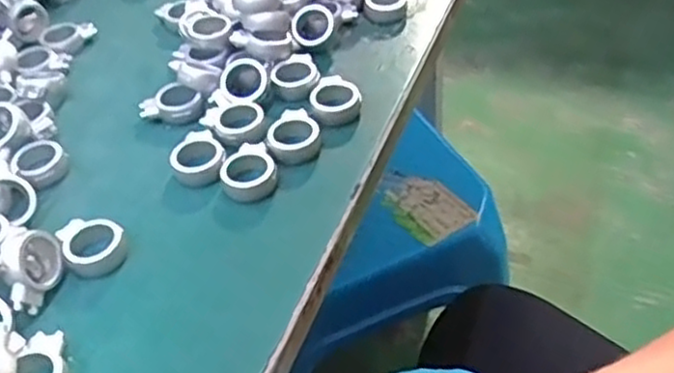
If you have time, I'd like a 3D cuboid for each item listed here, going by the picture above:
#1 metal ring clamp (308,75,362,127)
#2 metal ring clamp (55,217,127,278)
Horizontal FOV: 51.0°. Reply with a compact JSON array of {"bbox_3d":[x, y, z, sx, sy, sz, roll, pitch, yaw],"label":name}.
[{"bbox_3d":[-0.001,-0.045,0.366,0.026,0.009,0.033,1,45,9],"label":"metal ring clamp"},{"bbox_3d":[-0.107,0.025,0.311,0.026,0.011,0.030,-27,48,-19],"label":"metal ring clamp"}]

